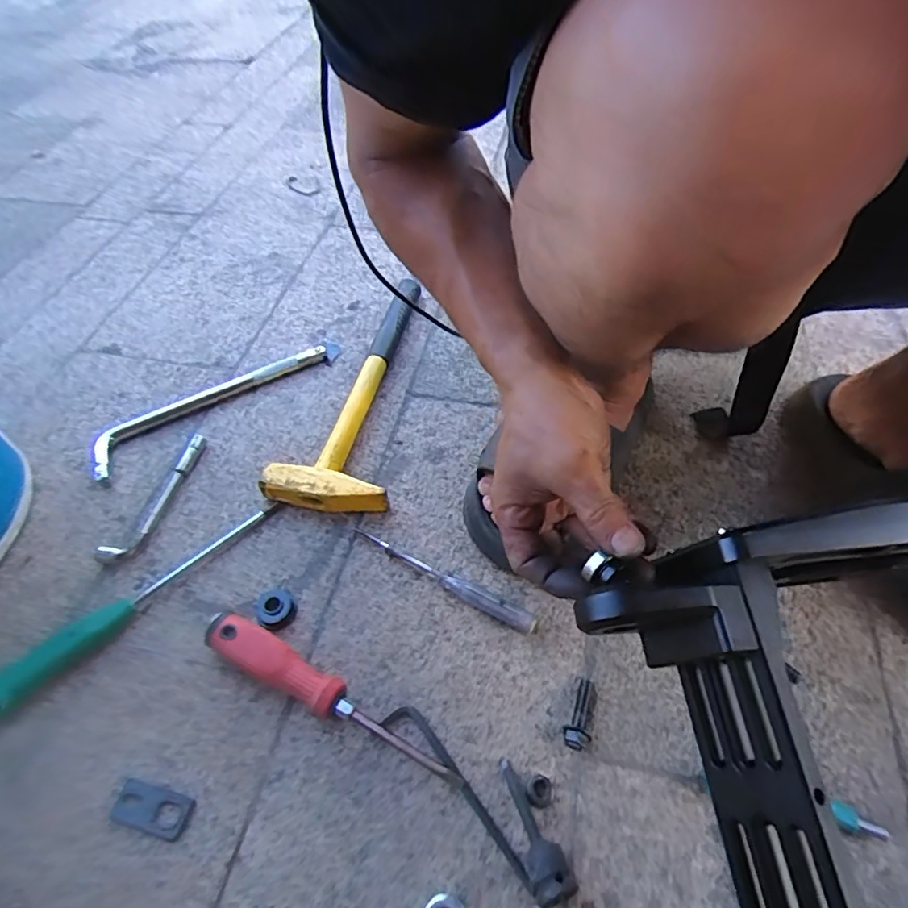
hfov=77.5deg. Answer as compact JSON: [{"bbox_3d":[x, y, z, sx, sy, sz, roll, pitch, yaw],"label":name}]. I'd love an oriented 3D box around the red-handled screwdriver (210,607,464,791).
[{"bbox_3d":[-0.088,0.168,0.396,0.207,0.030,0.028,21,57,19],"label":"red-handled screwdriver"}]

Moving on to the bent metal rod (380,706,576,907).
[{"bbox_3d":[0.016,0.208,0.358,0.146,0.025,0.040,37,63,28],"label":"bent metal rod"}]

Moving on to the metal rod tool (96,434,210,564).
[{"bbox_3d":[-0.270,0.036,0.516,0.028,0.016,0.142,11,54,12],"label":"metal rod tool"}]

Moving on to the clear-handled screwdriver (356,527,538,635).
[{"bbox_3d":[-0.011,0.098,0.451,0.166,0.012,0.014,24,58,21],"label":"clear-handled screwdriver"}]

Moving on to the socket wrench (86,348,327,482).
[{"bbox_3d":[-0.252,-0.058,0.584,0.249,0.019,0.050,-36,58,-21],"label":"socket wrench"}]

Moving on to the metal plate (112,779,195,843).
[{"bbox_3d":[-0.198,0.233,0.370,0.052,0.004,0.024,10,54,12],"label":"metal plate"}]

